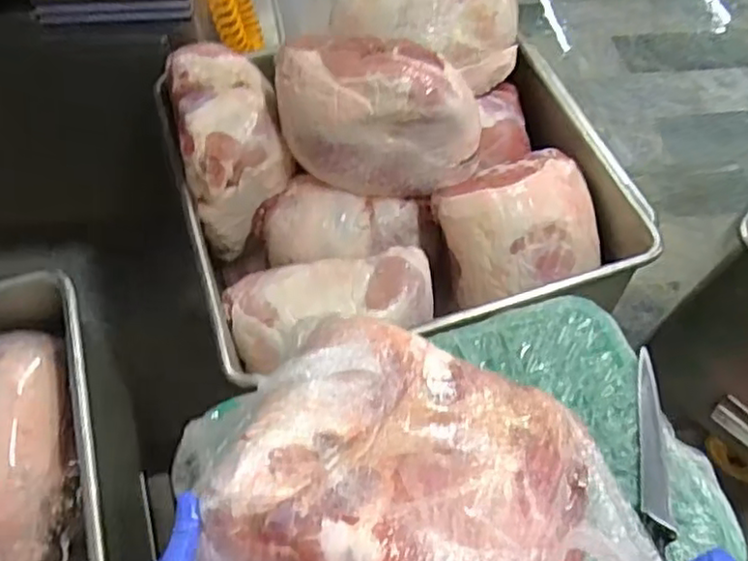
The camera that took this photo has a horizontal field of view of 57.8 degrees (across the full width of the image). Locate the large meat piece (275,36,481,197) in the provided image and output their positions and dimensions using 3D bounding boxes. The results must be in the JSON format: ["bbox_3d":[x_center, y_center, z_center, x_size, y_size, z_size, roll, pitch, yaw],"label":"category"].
[{"bbox_3d":[0.007,-0.256,1.048,0.318,0.190,0.153,5,57,0],"label":"large meat piece"}]

